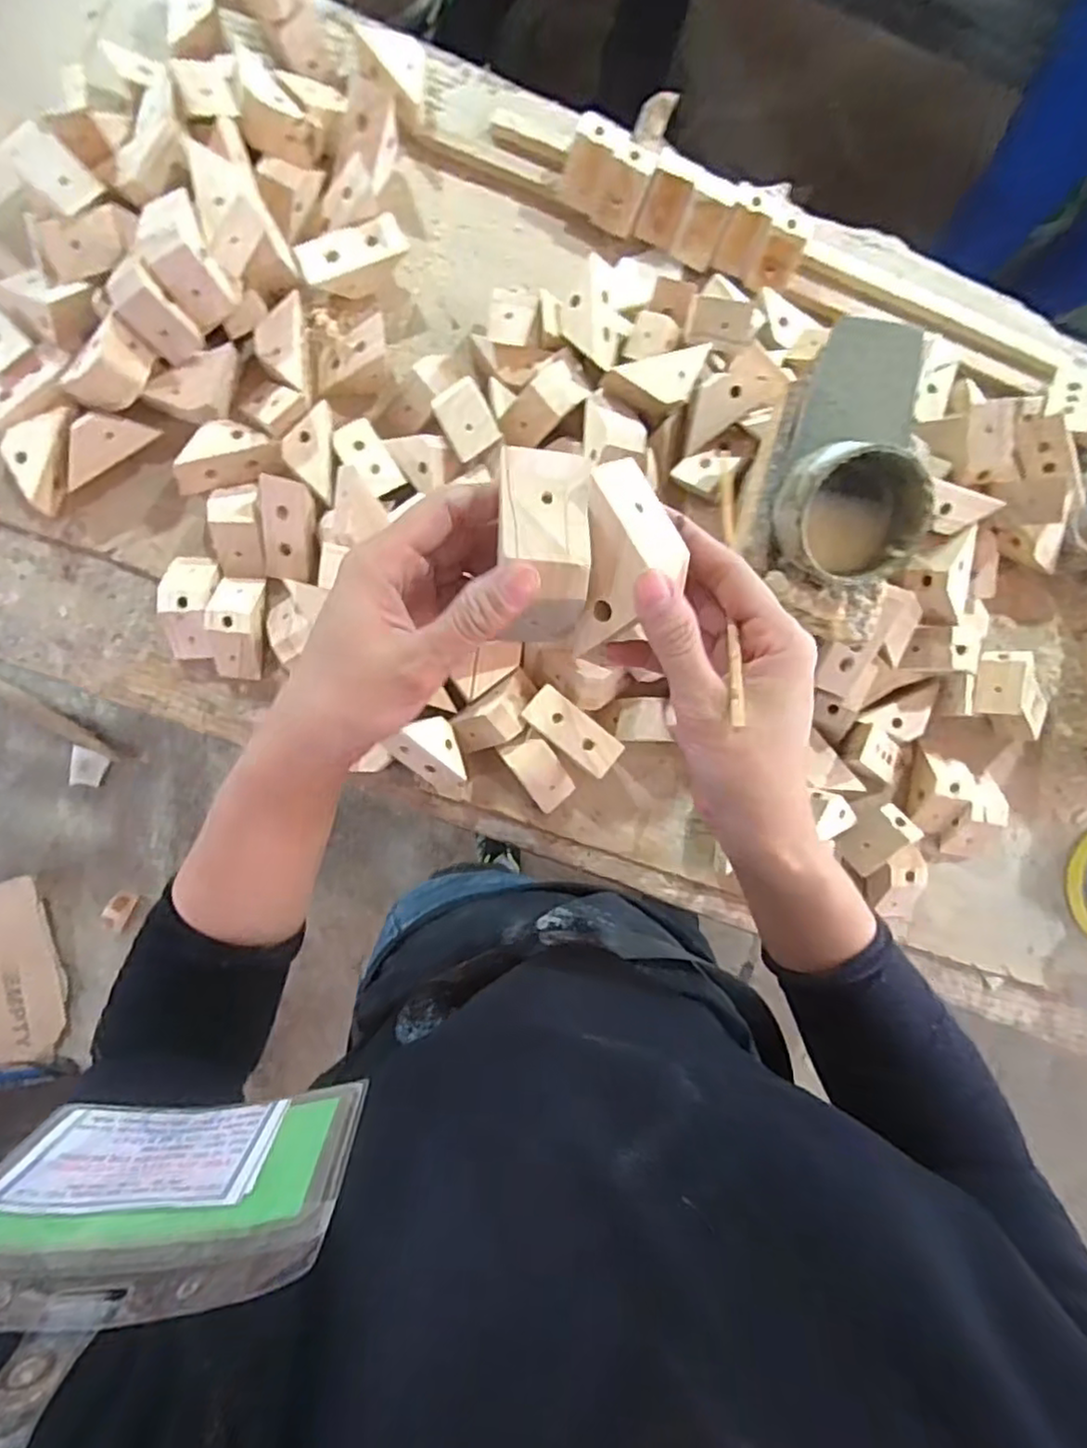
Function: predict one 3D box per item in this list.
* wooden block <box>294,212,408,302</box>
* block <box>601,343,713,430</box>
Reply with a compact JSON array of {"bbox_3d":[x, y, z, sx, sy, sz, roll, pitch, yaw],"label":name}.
[{"bbox_3d":[-0.159,-0.391,0.568,0.087,0.036,0.040,-26,90,-6],"label":"wooden block"},{"bbox_3d":[0.090,-0.262,0.524,0.079,0.037,0.037,-19,90,-6],"label":"block"}]

